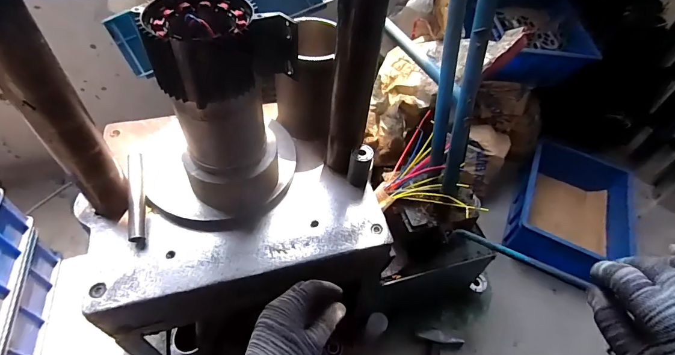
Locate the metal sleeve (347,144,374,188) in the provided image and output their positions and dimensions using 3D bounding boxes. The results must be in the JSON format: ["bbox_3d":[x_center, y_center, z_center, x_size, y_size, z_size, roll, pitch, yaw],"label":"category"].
[{"bbox_3d":[0.040,-0.021,0.653,0.036,0.071,0.035,21,52,11],"label":"metal sleeve"}]

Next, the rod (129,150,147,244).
[{"bbox_3d":[-0.321,0.026,0.588,0.021,0.016,0.150,-9,66,-13],"label":"rod"}]

